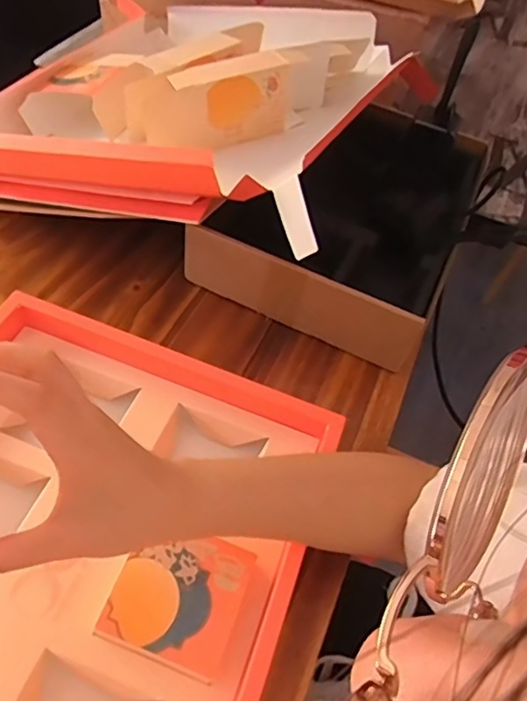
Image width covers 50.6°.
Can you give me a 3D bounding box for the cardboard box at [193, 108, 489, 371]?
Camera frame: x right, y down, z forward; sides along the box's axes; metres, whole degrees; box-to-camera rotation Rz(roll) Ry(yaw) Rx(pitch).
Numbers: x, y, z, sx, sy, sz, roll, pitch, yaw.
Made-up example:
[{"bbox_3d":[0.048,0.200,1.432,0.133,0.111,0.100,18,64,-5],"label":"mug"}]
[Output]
[{"bbox_3d":[0.081,-0.143,0.613,0.251,0.091,0.248,23,53,9],"label":"cardboard box"}]

